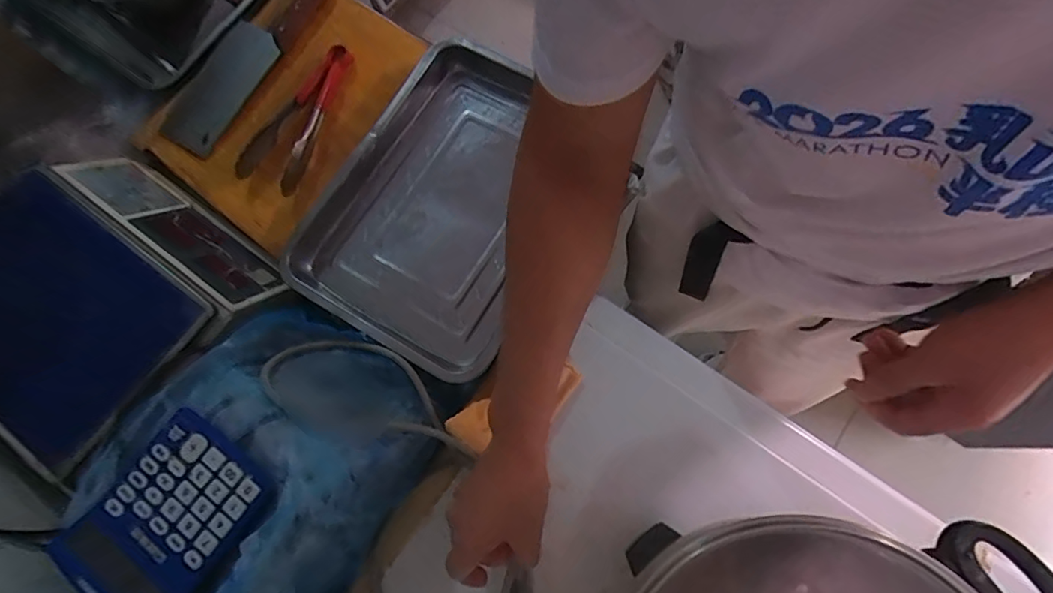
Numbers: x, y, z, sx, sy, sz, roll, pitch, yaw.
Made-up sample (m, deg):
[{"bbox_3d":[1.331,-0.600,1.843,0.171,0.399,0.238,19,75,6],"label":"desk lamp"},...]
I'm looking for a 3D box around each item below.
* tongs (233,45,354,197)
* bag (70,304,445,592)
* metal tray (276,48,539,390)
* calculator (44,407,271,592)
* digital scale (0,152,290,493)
[{"bbox_3d":[-0.306,-0.246,0.678,0.080,0.038,0.220,19,75,7],"label":"tongs"},{"bbox_3d":[-0.254,0.169,0.484,0.253,0.171,0.313,27,76,9],"label":"bag"},{"bbox_3d":[-0.089,-0.122,0.629,0.283,0.043,0.389,29,77,10],"label":"metal tray"},{"bbox_3d":[-0.306,0.186,0.422,0.117,0.025,0.146,34,78,11],"label":"calculator"},{"bbox_3d":[-0.513,-0.010,0.593,0.352,0.102,0.292,37,78,12],"label":"digital scale"}]

